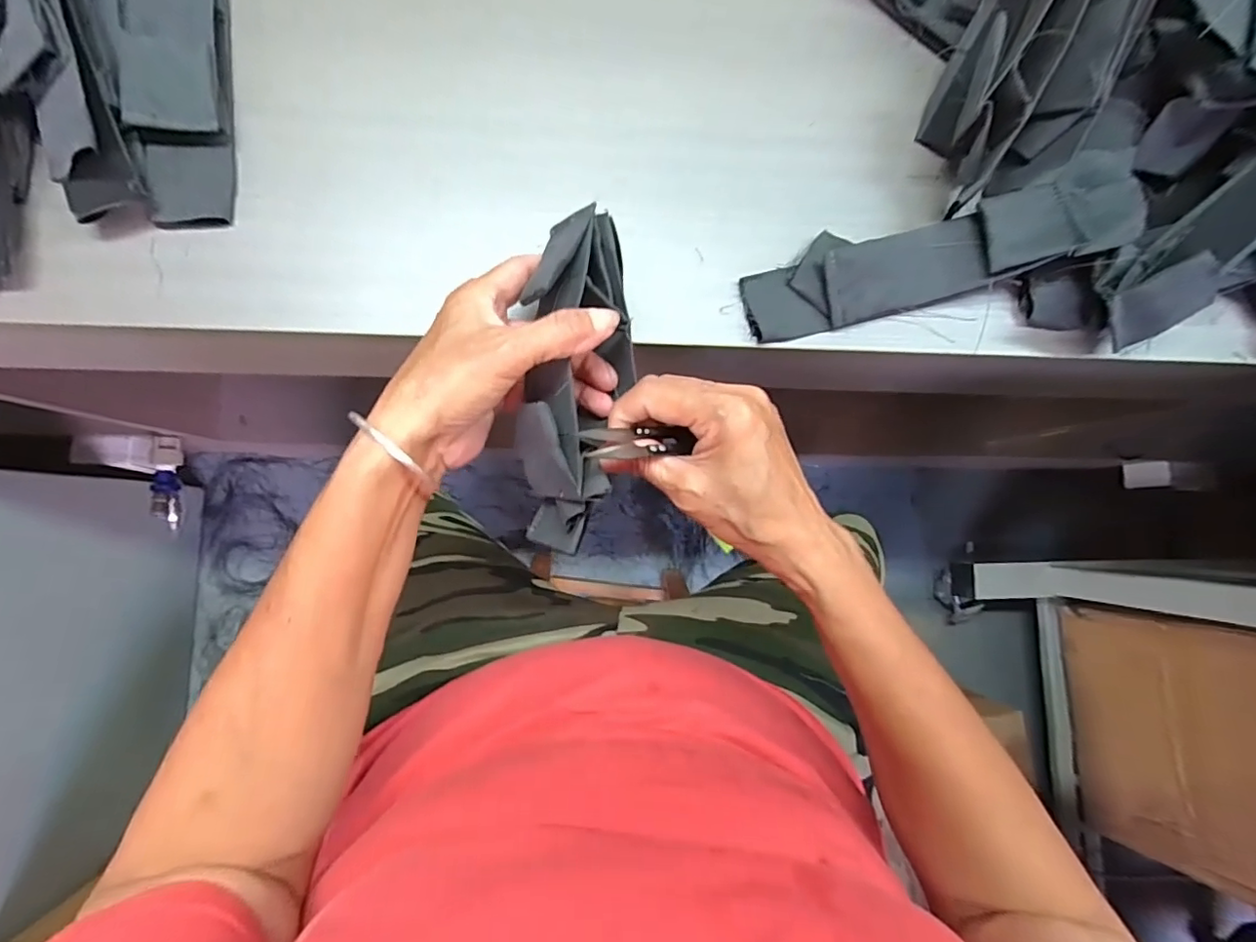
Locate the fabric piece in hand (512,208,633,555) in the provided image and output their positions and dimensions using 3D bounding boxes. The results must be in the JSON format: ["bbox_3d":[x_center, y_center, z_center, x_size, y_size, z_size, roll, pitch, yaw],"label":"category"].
[{"bbox_3d":[-0.027,-0.043,0.298,0.052,0.047,0.169,7,91,-4],"label":"fabric piece in hand"}]

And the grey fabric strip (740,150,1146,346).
[{"bbox_3d":[0.187,-0.134,0.353,0.232,0.023,0.054,-16,86,7],"label":"grey fabric strip"}]

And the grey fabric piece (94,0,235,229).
[{"bbox_3d":[-0.267,-0.244,0.336,0.065,0.024,0.197,-12,86,-6],"label":"grey fabric piece"}]

